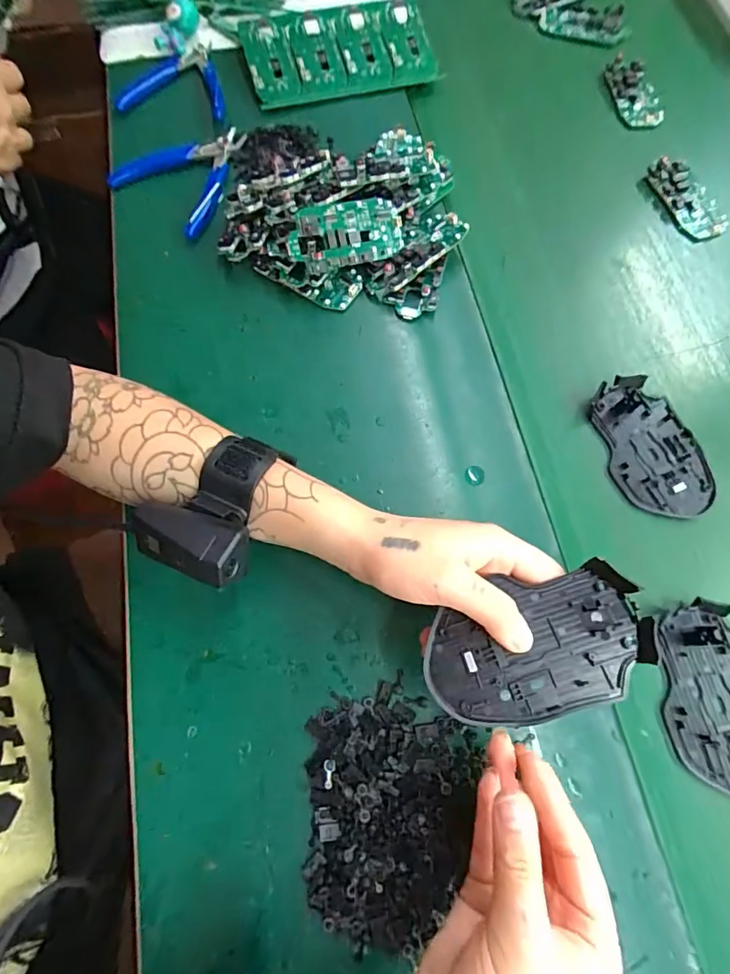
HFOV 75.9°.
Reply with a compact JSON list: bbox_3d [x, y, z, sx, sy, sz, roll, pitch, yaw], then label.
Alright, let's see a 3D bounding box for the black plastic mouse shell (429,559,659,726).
[{"bbox_3d":[0.089,0.084,0.246,0.111,0.025,0.069,-9,72,-5],"label":"black plastic mouse shell"}]

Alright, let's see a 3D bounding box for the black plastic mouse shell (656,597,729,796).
[{"bbox_3d":[0.230,0.133,0.301,0.071,0.011,0.111,4,71,0],"label":"black plastic mouse shell"}]

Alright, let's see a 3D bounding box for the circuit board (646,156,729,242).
[{"bbox_3d":[0.309,-0.275,0.446,0.044,0.016,0.092,-21,73,-8],"label":"circuit board"}]

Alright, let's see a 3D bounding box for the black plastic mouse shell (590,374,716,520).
[{"bbox_3d":[0.221,-0.032,0.360,0.070,0.012,0.113,-10,72,-5],"label":"black plastic mouse shell"}]

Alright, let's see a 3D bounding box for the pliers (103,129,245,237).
[{"bbox_3d":[-0.176,-0.285,0.428,0.098,0.020,0.120,15,71,4],"label":"pliers"}]

